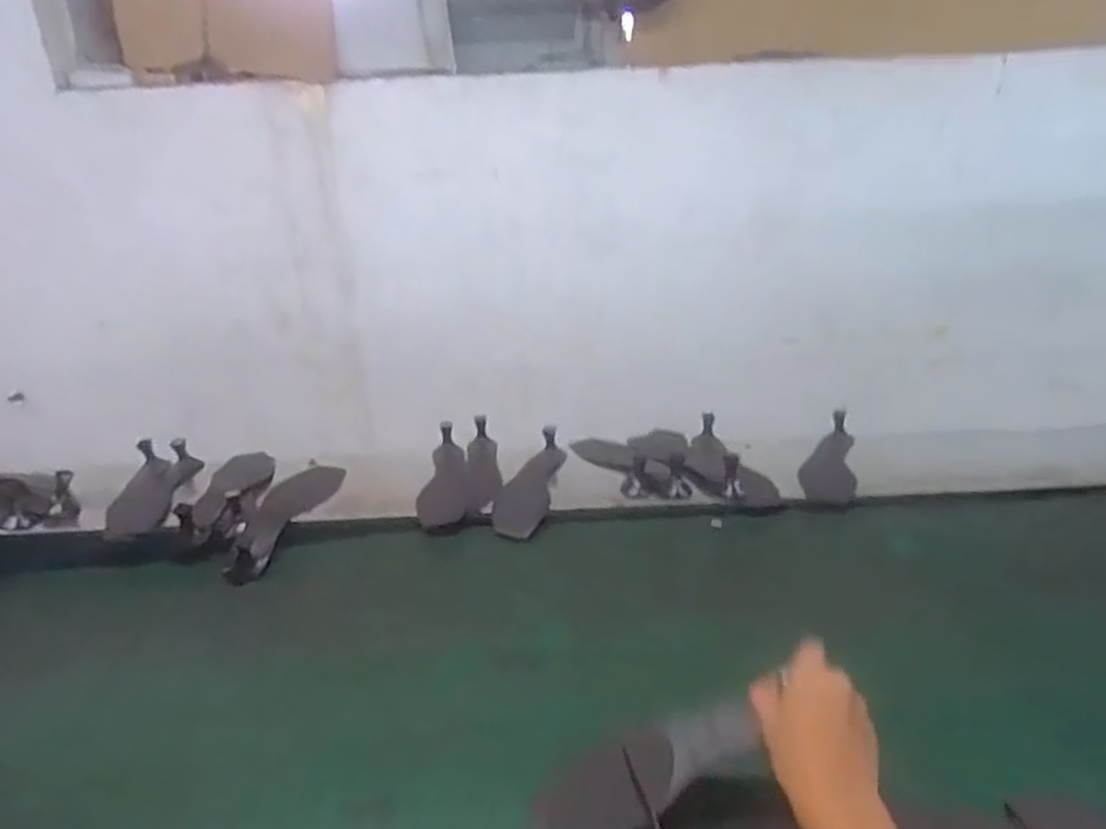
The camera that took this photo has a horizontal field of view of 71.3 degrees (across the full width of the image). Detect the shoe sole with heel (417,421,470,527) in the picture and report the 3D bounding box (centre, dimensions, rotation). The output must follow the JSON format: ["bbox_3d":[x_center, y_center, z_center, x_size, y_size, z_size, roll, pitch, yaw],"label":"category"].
[{"bbox_3d":[-0.154,0.081,1.121,0.076,0.056,0.227,-3,24,-2],"label":"shoe sole with heel"}]

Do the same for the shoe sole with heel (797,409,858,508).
[{"bbox_3d":[0.416,0.061,1.164,0.078,0.054,0.233,5,25,18],"label":"shoe sole with heel"}]

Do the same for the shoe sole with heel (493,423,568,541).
[{"bbox_3d":[-0.032,0.092,1.112,0.076,0.050,0.234,3,24,11],"label":"shoe sole with heel"}]

